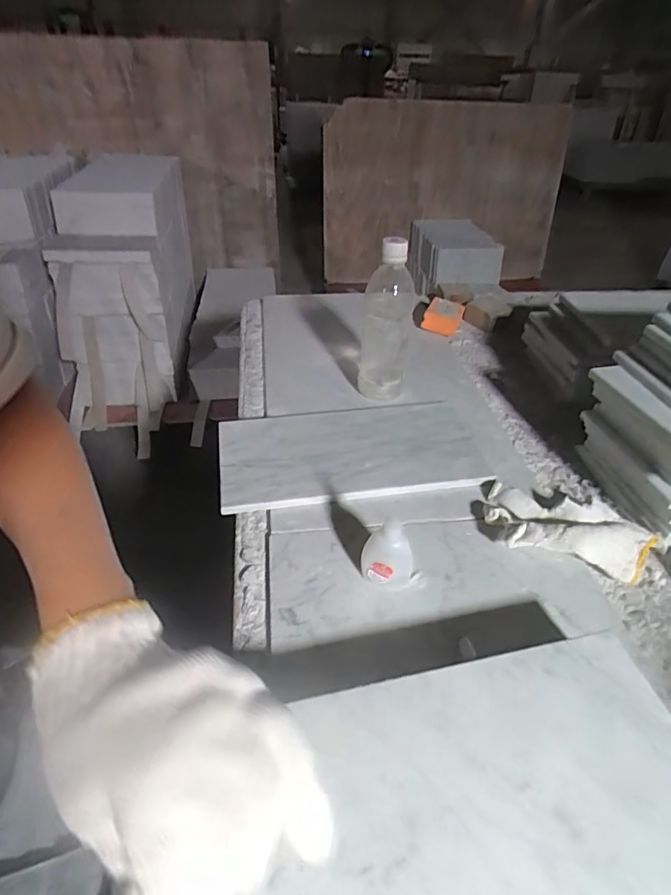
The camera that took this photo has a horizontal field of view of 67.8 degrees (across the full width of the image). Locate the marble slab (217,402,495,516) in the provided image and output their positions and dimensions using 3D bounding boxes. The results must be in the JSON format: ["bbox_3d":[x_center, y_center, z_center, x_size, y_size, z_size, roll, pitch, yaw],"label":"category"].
[{"bbox_3d":[0.016,0.008,0.591,0.297,0.021,0.162,-4,39,-6],"label":"marble slab"}]

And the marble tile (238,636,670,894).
[{"bbox_3d":[0.080,0.203,0.288,0.288,0.008,0.153,-8,39,-11],"label":"marble tile"}]

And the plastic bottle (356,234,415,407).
[{"bbox_3d":[0.065,-0.162,0.638,0.063,0.192,0.070,6,39,6],"label":"plastic bottle"}]

